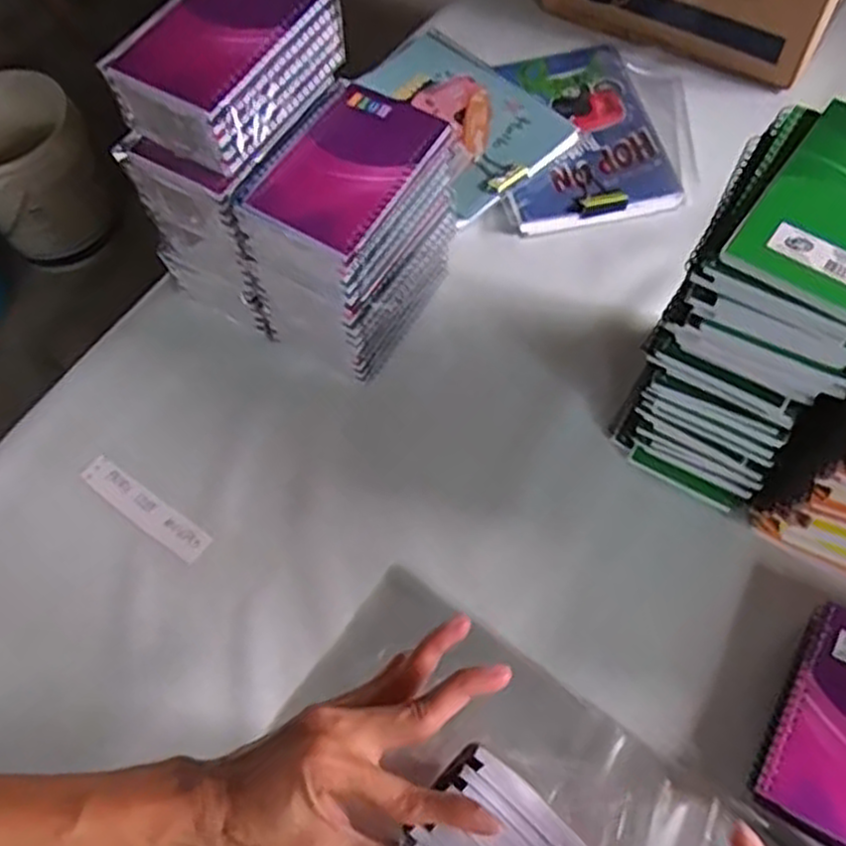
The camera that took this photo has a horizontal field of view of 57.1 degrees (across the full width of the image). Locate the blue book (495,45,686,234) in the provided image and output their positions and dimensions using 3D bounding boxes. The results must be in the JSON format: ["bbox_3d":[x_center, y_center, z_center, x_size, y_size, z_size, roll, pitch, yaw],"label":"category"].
[{"bbox_3d":[0.145,-0.283,0.742,0.147,0.011,0.230,-8,61,-1],"label":"blue book"}]

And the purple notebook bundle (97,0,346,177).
[{"bbox_3d":[-0.128,-0.243,0.516,0.086,0.064,0.134,27,66,16],"label":"purple notebook bundle"}]

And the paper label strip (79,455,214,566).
[{"bbox_3d":[-0.210,0.064,0.587,0.122,0.004,0.025,32,62,20],"label":"paper label strip"}]

